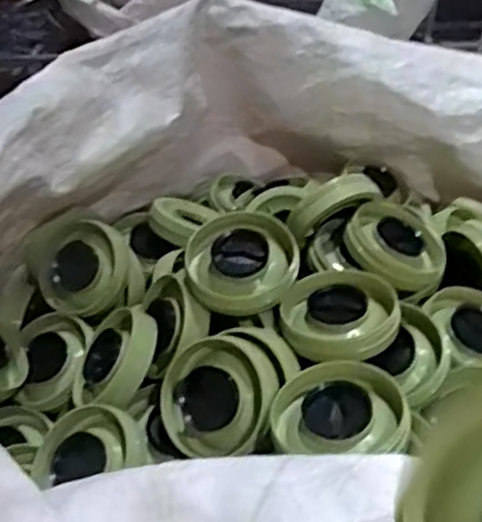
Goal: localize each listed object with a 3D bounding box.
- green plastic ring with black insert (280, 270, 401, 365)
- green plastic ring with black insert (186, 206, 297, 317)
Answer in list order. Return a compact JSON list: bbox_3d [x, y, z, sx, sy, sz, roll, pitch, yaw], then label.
[{"bbox_3d":[0.111,0.061,0.767,0.130,0.027,0.120,-8,47,16],"label":"green plastic ring with black insert"},{"bbox_3d":[0.002,0.004,0.806,0.128,0.038,0.126,-4,66,10],"label":"green plastic ring with black insert"}]

